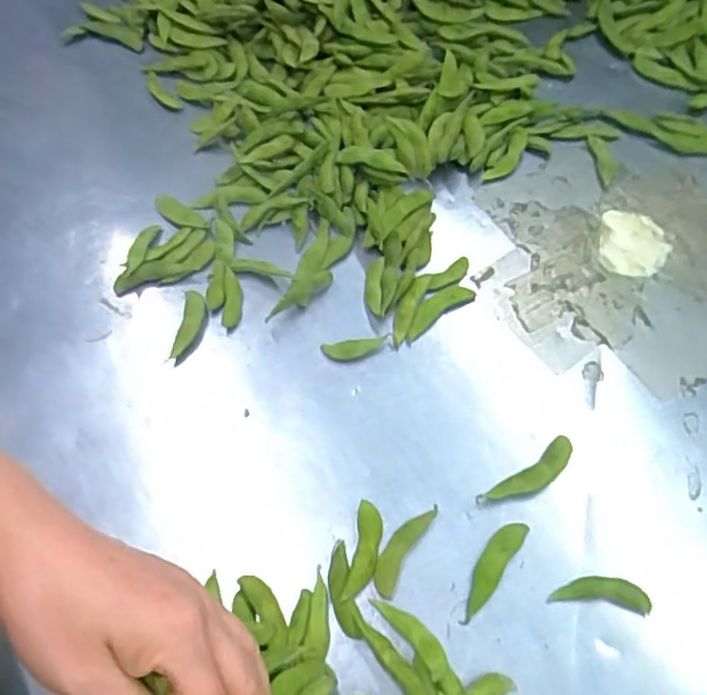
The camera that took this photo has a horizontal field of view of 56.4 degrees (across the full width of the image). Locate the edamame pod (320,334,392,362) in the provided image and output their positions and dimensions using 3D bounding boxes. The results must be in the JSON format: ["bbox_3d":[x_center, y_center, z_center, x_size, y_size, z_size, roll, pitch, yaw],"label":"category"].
[{"bbox_3d":[0.003,0.000,0.464,0.047,0.008,0.015,-13,61,-6],"label":"edamame pod"}]

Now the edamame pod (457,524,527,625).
[{"bbox_3d":[0.081,0.131,0.391,0.016,0.010,0.068,34,66,18],"label":"edamame pod"}]

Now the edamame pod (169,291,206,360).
[{"bbox_3d":[-0.116,-0.017,0.469,0.018,0.013,0.057,2,61,2],"label":"edamame pod"}]

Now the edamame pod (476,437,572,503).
[{"bbox_3d":[0.112,0.082,0.416,0.070,0.005,0.018,-31,65,-16],"label":"edamame pod"}]

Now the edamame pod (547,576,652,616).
[{"bbox_3d":[0.144,0.142,0.384,0.055,0.007,0.018,7,61,5],"label":"edamame pod"}]

